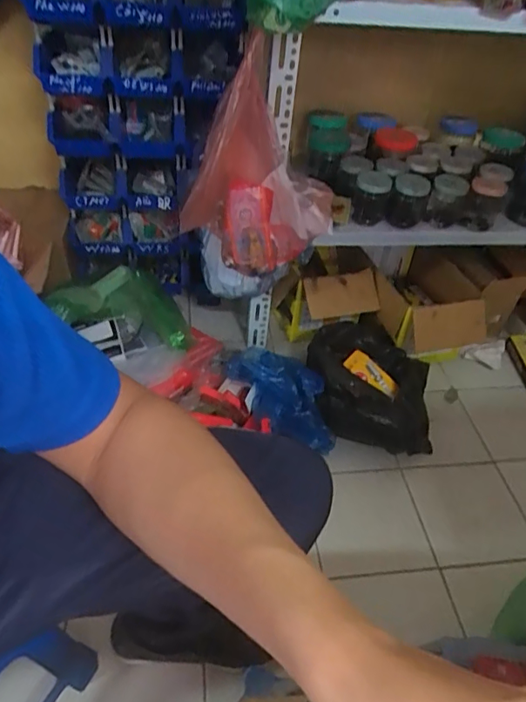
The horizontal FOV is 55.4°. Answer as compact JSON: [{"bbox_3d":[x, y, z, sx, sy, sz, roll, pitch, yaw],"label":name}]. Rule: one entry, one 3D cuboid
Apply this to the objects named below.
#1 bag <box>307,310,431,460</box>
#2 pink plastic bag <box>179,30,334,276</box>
[{"bbox_3d":[0.218,0.082,1.060,0.245,0.137,0.329,3,42,-2],"label":"bag"},{"bbox_3d":[-0.012,-0.295,0.869,0.272,0.333,0.128,8,42,3],"label":"pink plastic bag"}]

